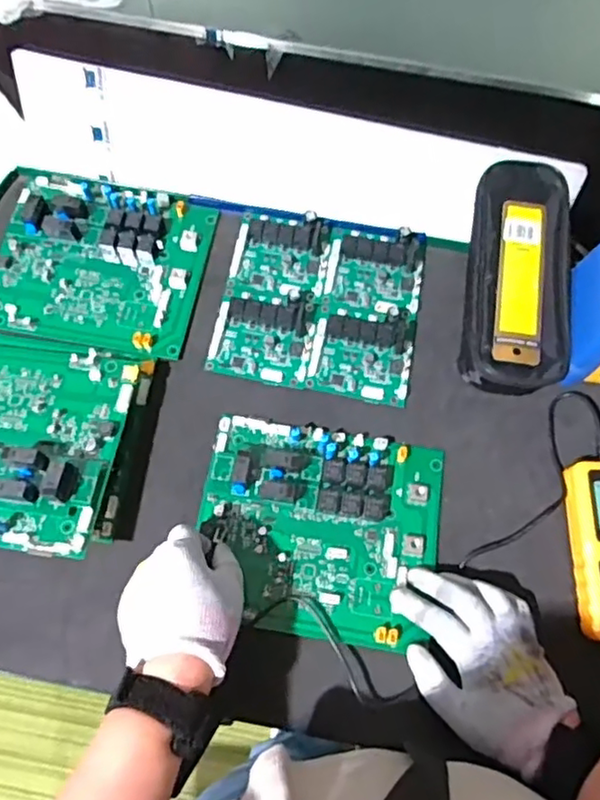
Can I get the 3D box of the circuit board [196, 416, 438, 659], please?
[{"bbox_3d":[0.018,0.105,0.511,0.196,0.027,0.173,7,69,2],"label":"circuit board"}]

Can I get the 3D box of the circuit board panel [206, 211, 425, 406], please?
[{"bbox_3d":[0.020,-0.096,0.594,0.187,0.021,0.176,9,69,3],"label":"circuit board panel"}]

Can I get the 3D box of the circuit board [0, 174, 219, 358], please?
[{"bbox_3d":[-0.198,-0.137,0.601,0.201,0.023,0.177,10,69,3],"label":"circuit board"}]

